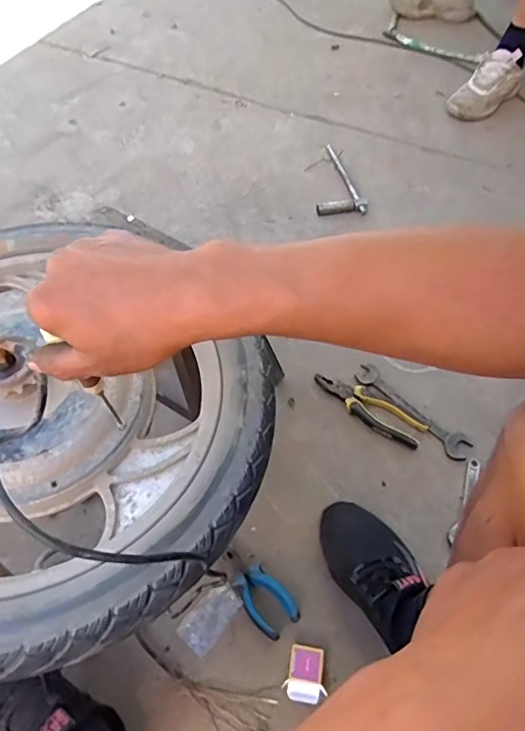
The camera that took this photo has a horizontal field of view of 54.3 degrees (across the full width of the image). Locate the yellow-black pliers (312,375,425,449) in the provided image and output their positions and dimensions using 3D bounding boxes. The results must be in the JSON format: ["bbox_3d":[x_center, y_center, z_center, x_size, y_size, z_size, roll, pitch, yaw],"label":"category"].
[{"bbox_3d":[0.170,0.066,0.828,0.189,0.014,0.053,32,62,18],"label":"yellow-black pliers"}]

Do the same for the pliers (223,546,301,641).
[{"bbox_3d":[-0.006,0.294,0.679,0.056,0.012,0.122,-33,63,-19],"label":"pliers"}]

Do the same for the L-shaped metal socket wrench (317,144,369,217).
[{"bbox_3d":[0.181,-0.416,1.138,0.104,0.022,0.222,6,57,4],"label":"L-shaped metal socket wrench"}]

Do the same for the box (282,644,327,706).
[{"bbox_3d":[0.053,0.379,0.630,0.047,0.020,0.061,3,57,1],"label":"box"}]

